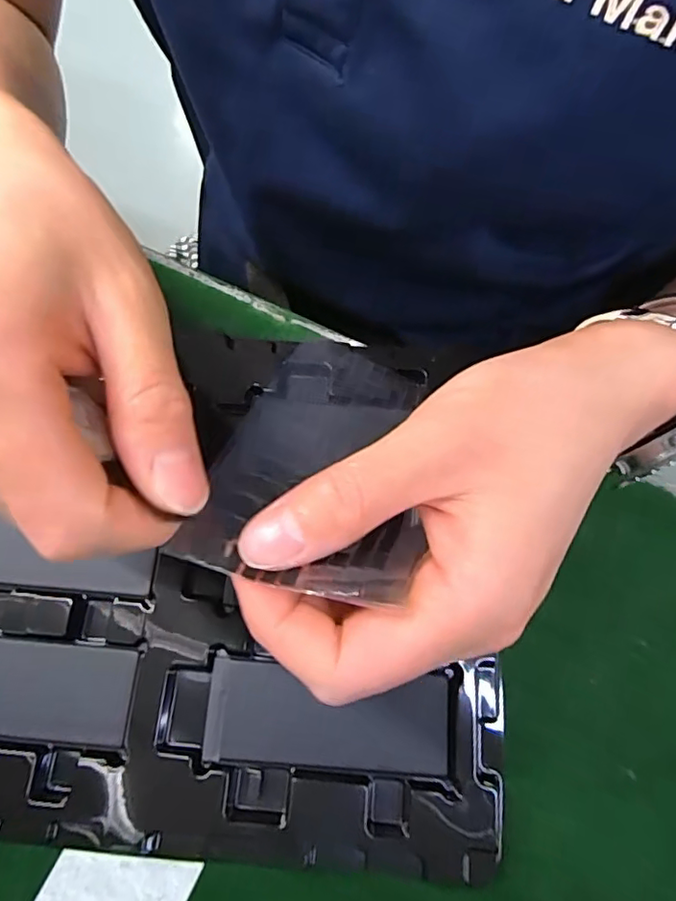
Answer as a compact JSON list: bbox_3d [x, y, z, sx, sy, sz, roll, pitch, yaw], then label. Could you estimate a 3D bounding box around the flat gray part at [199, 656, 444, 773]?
[{"bbox_3d":[-0.005,0.106,0.224,0.094,0.004,0.038,4,71,2],"label":"flat gray part"}]

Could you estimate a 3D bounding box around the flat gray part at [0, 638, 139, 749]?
[{"bbox_3d":[-0.130,0.099,0.231,0.093,0.008,0.038,5,71,3],"label":"flat gray part"}]

